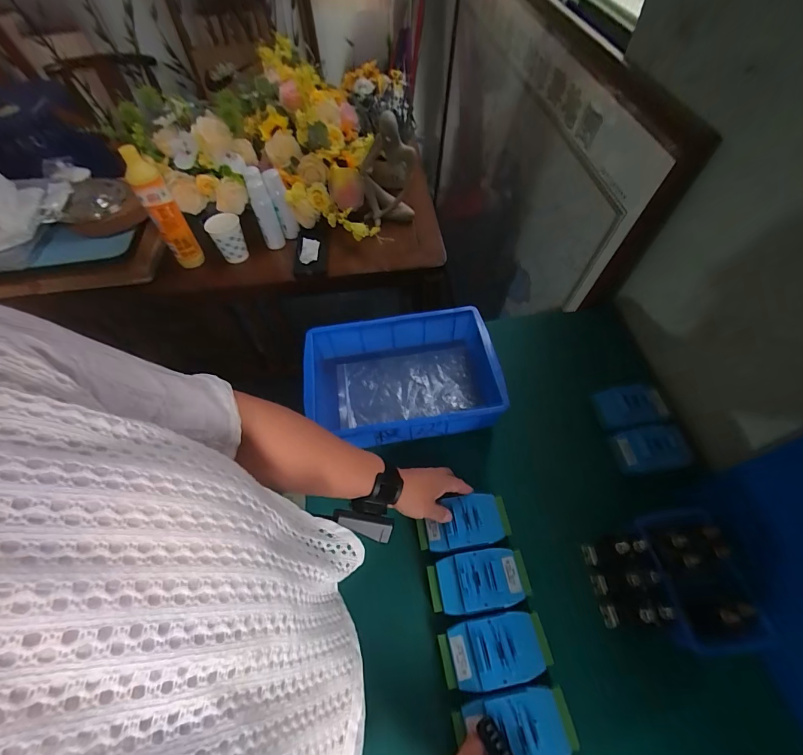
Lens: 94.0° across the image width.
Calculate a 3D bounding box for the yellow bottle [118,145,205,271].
[{"bbox_3d":[-0.481,-0.332,0.763,0.061,0.219,0.061,-32,61,-16],"label":"yellow bottle"}]

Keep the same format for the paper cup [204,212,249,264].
[{"bbox_3d":[-0.382,-0.309,0.831,0.066,0.087,0.066,-2,57,2],"label":"paper cup"}]

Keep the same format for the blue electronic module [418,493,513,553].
[{"bbox_3d":[0.083,0.195,0.505,0.122,0.025,0.063,-10,57,-3],"label":"blue electronic module"}]

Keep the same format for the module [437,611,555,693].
[{"bbox_3d":[0.108,0.311,0.427,0.123,0.028,0.063,-10,57,-3],"label":"module"}]

